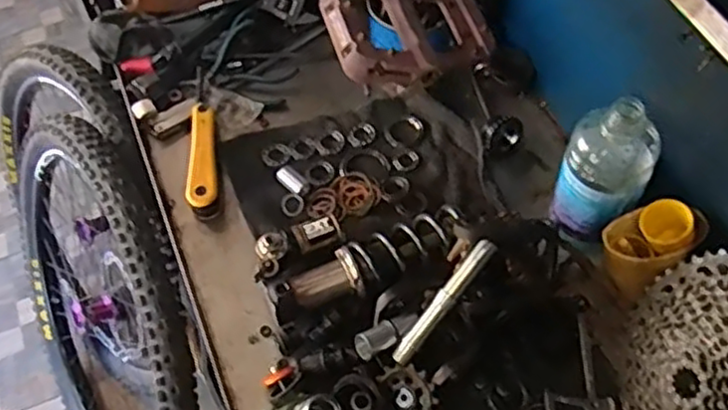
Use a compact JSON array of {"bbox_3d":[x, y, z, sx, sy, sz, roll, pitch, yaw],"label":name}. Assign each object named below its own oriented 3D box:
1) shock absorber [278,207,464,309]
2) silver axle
[{"bbox_3d":[0.010,0.055,0.645,0.184,0.049,0.055,-27,60,-15],"label":"shock absorber"},{"bbox_3d":[0.067,0.081,0.591,0.016,0.011,0.126,38,86,23],"label":"silver axle"}]

